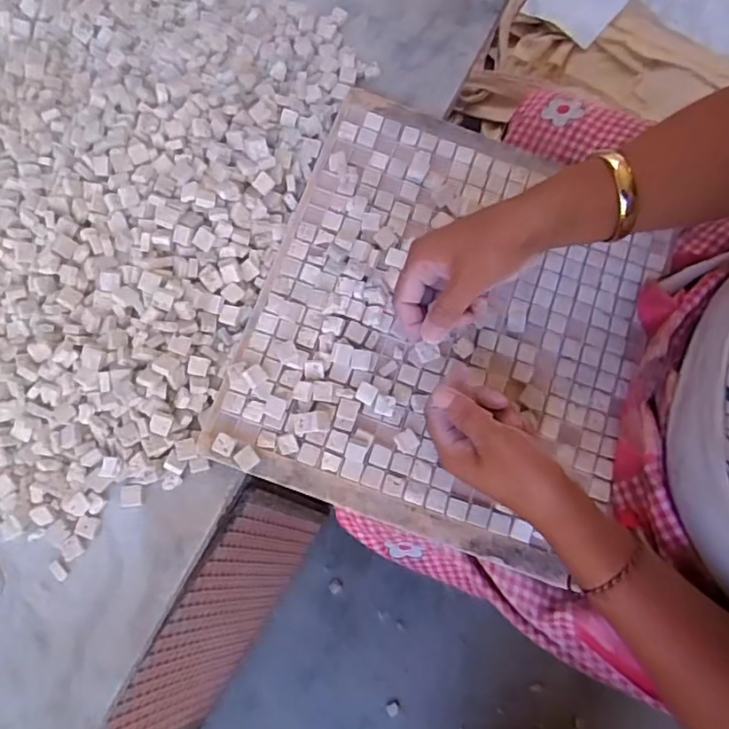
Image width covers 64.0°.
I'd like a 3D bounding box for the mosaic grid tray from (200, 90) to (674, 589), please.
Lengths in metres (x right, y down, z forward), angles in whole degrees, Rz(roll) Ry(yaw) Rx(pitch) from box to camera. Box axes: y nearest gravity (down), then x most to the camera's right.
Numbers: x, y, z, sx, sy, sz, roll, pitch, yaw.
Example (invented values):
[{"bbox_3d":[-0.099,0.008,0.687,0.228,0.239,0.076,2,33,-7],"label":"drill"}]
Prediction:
[{"bbox_3d":[0.073,-0.036,0.480,0.303,0.041,0.339,18,76,7],"label":"mosaic grid tray"}]

